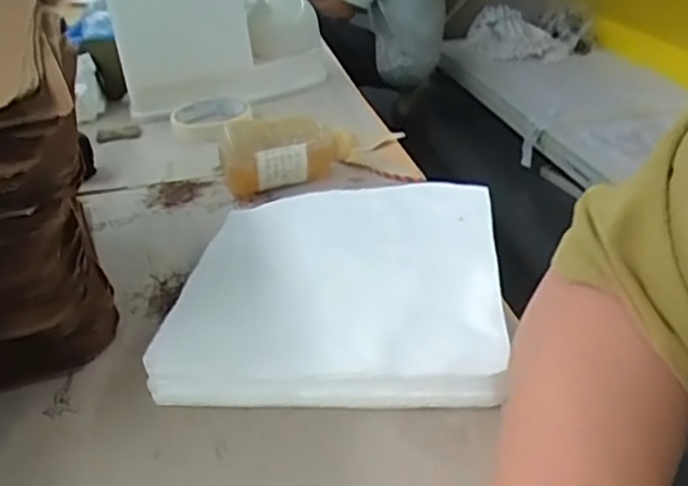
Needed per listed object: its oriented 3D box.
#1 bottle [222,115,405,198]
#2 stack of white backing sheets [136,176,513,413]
[{"bbox_3d":[-0.029,-0.092,0.642,0.167,0.069,0.043,-17,33,-20],"label":"bottle"},{"bbox_3d":[0.002,0.023,0.482,0.202,0.032,0.223,0,31,8],"label":"stack of white backing sheets"}]

